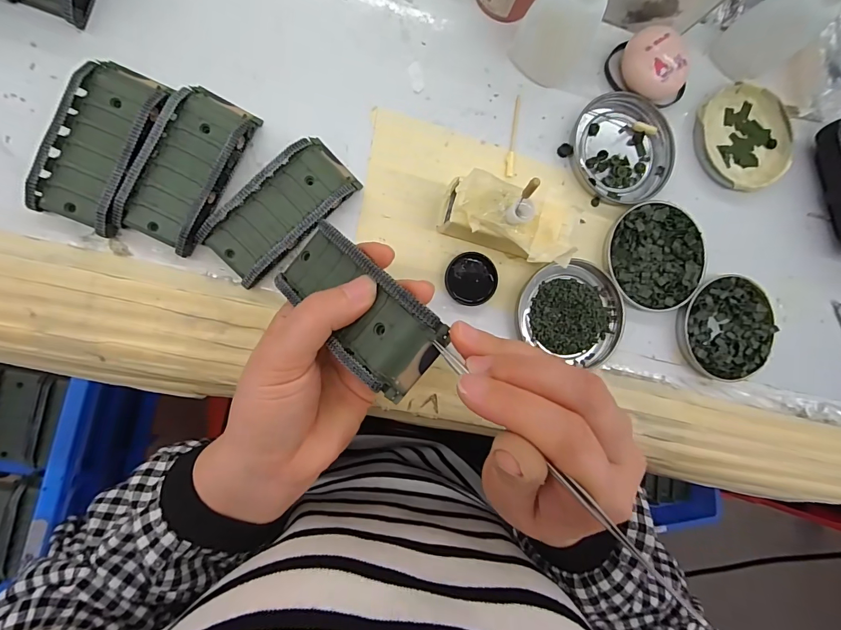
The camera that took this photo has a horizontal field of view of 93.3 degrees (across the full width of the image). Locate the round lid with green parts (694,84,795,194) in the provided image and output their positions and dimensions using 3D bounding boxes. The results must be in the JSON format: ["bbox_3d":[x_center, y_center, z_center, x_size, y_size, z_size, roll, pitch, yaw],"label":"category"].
[{"bbox_3d":[0.250,-0.137,0.307,0.078,0.012,0.078,0,89,-9],"label":"round lid with green parts"}]

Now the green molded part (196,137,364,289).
[{"bbox_3d":[-0.086,-0.066,0.248,0.097,0.019,0.047,-45,96,-7],"label":"green molded part"}]

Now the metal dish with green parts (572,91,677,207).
[{"bbox_3d":[0.148,-0.122,0.290,0.075,0.010,0.075,0,89,-9],"label":"metal dish with green parts"}]

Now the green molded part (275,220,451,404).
[{"bbox_3d":[-0.033,-0.006,0.193,0.042,0.023,0.095,-44,63,-6],"label":"green molded part"}]

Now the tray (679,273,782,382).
[{"bbox_3d":[0.233,0.010,0.303,0.075,0.012,0.077,0,89,-9],"label":"tray"}]

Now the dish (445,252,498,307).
[{"bbox_3d":[0.035,-0.025,0.273,0.035,0.004,0.035,0,89,-9],"label":"dish"}]

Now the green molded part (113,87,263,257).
[{"bbox_3d":[-0.139,-0.089,0.239,0.046,0.019,0.096,26,85,-8],"label":"green molded part"}]

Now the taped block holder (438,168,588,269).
[{"bbox_3d":[0.057,-0.060,0.257,0.086,0.047,0.042,19,86,-9],"label":"taped block holder"}]

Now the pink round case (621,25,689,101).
[{"bbox_3d":[0.168,-0.179,0.286,0.038,0.023,0.048,-23,93,-9],"label":"pink round case"}]

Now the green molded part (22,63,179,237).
[{"bbox_3d":[-0.185,-0.099,0.232,0.047,0.019,0.096,22,86,-8],"label":"green molded part"}]

